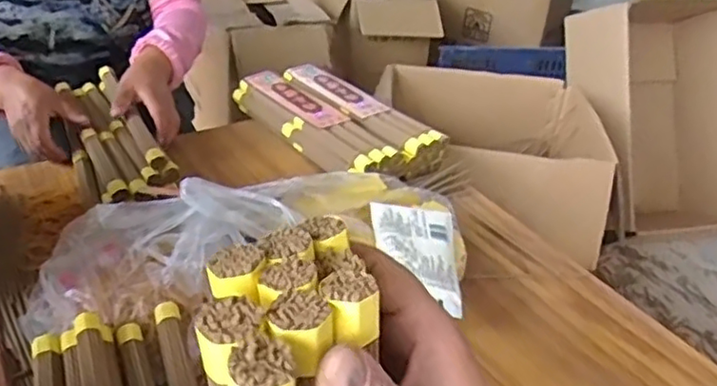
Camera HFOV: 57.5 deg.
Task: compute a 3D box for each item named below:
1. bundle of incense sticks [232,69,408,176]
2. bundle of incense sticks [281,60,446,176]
[{"bbox_3d":[-0.066,-0.099,0.964,0.078,0.057,0.317,-21,41,-36],"label":"bundle of incense sticks"},{"bbox_3d":[-0.008,-0.120,0.998,0.082,0.049,0.318,-23,42,-37],"label":"bundle of incense sticks"}]

